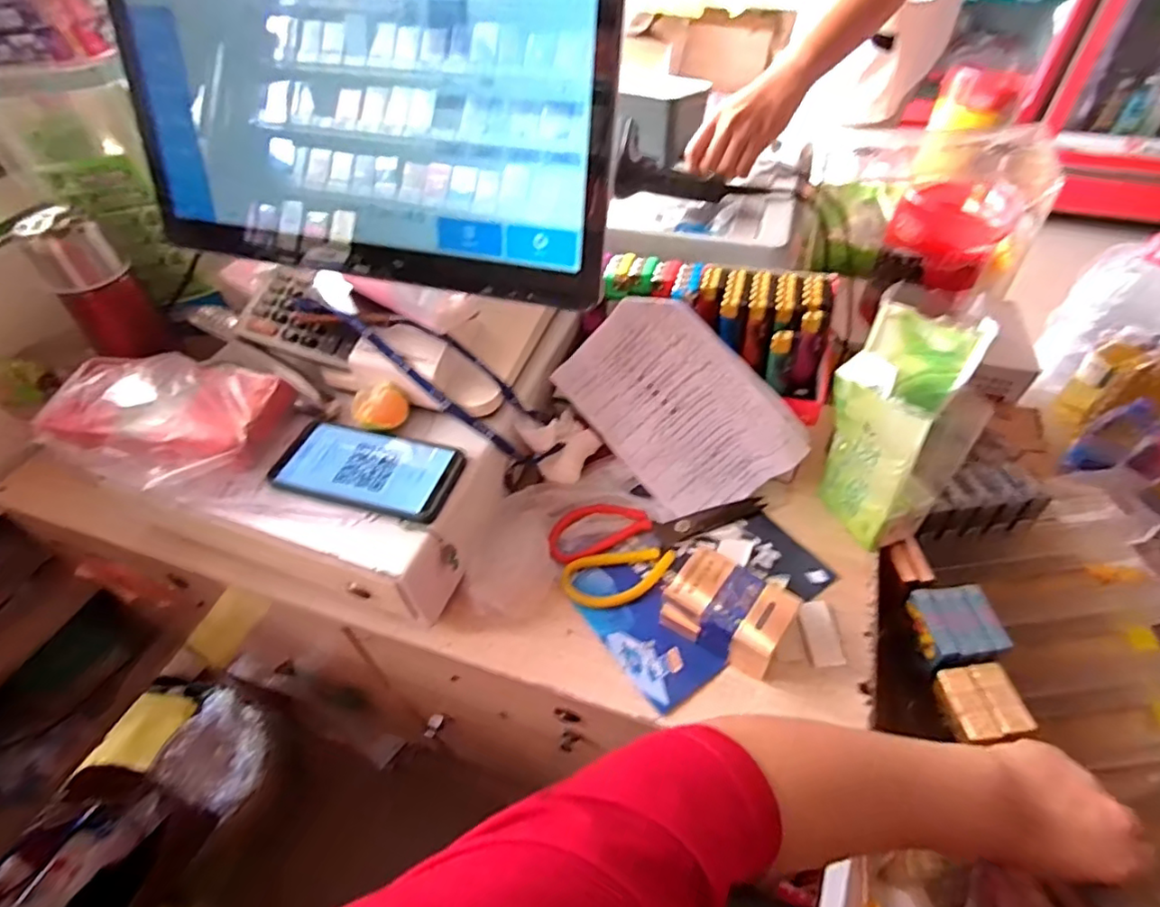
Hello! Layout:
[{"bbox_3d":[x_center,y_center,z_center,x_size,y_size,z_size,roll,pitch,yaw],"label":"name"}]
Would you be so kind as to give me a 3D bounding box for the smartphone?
[{"bbox_3d":[-0.171,0.012,0.478,0.144,0.012,0.070,12,51,13],"label":"smartphone"}]

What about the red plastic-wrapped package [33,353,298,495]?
[{"bbox_3d":[-0.361,-0.030,0.493,0.195,0.056,0.118,5,49,8],"label":"red plastic-wrapped package"}]

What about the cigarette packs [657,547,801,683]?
[{"bbox_3d":[0.117,0.121,0.455,0.091,0.046,0.062,27,55,24],"label":"cigarette packs"}]

